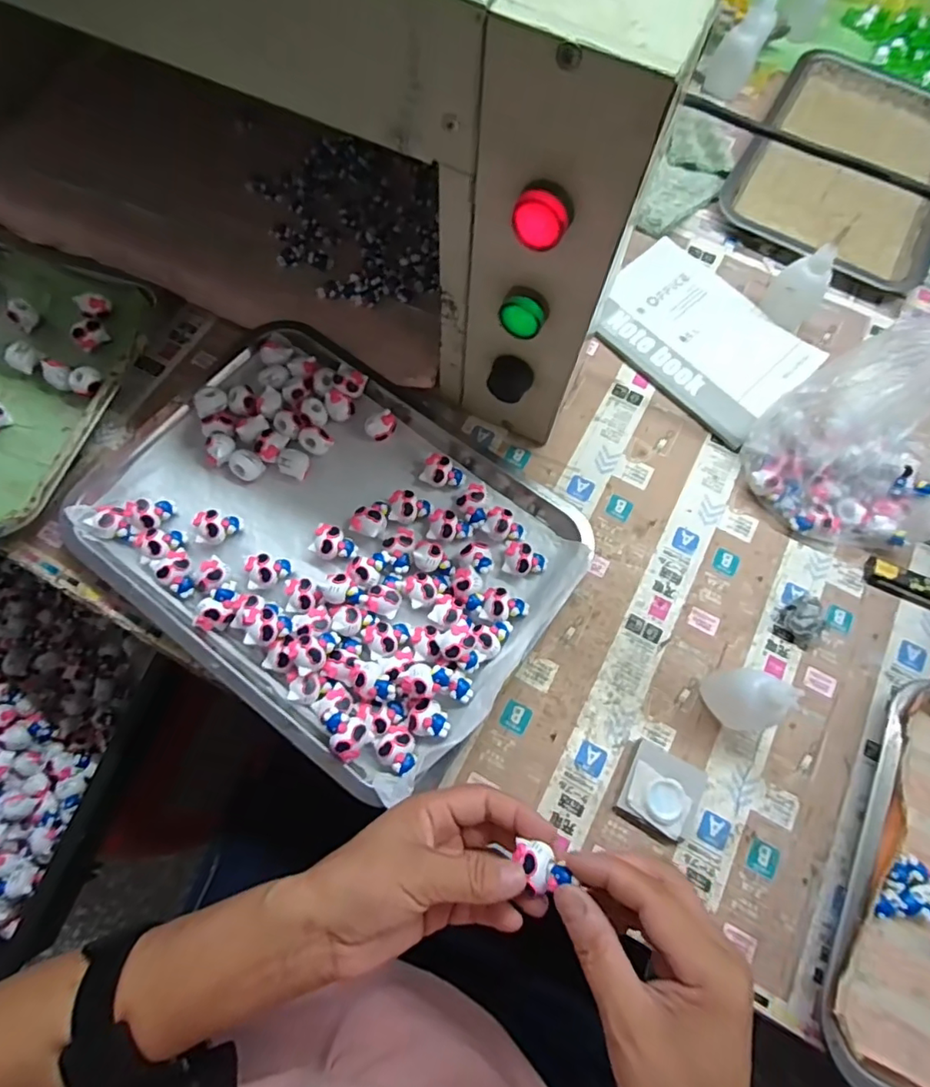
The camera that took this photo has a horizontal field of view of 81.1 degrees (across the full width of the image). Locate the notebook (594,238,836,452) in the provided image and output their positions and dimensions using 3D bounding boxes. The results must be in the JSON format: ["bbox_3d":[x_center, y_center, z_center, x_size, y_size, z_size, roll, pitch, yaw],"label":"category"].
[{"bbox_3d":[0.223,-0.199,0.514,0.190,0.006,0.137,43,76,12],"label":"notebook"}]

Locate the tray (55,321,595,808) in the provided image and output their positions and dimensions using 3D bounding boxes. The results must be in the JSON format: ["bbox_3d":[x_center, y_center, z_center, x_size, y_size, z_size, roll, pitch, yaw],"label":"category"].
[{"bbox_3d":[-0.103,-0.010,0.424,0.353,0.035,0.266,34,74,9],"label":"tray"}]

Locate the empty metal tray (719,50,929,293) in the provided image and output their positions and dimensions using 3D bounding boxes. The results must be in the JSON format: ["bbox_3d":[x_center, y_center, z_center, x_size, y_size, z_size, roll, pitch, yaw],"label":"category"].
[{"bbox_3d":[0.433,-0.423,0.599,0.213,0.026,0.306,31,73,8],"label":"empty metal tray"}]

